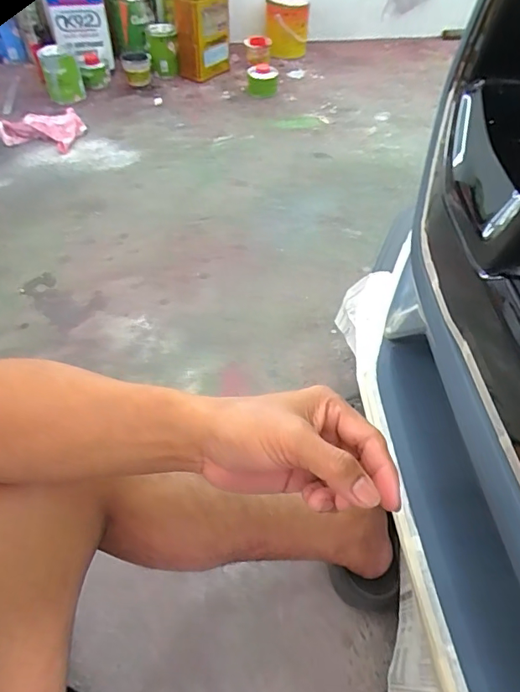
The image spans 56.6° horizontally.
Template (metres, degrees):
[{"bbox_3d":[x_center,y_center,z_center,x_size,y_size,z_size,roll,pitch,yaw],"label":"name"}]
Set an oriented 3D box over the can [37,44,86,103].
[{"bbox_3d":[-0.602,-0.825,1.468,0.108,0.134,0.088,-17,53,-15],"label":"can"}]

